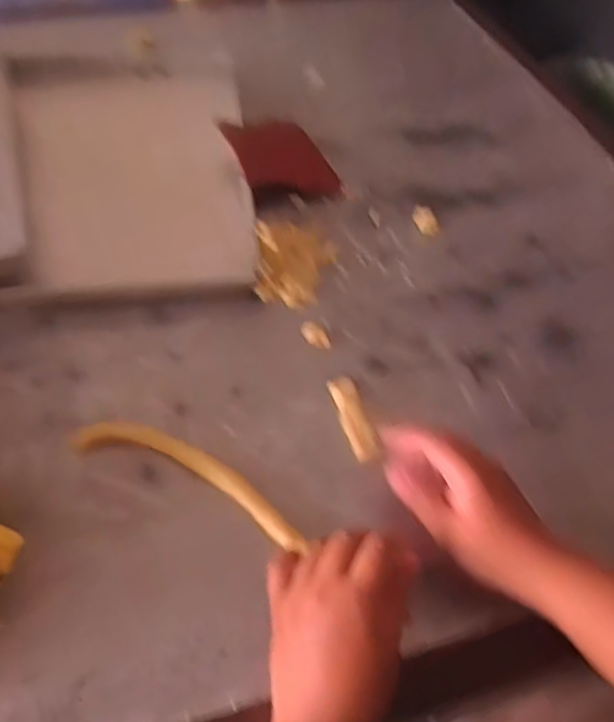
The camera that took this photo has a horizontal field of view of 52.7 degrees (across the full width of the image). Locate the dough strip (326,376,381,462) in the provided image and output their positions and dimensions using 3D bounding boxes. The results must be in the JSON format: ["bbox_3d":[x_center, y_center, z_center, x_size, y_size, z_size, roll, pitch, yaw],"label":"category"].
[{"bbox_3d":[0.044,0.052,0.578,0.026,0.013,0.092,-11,54,-12],"label":"dough strip"}]

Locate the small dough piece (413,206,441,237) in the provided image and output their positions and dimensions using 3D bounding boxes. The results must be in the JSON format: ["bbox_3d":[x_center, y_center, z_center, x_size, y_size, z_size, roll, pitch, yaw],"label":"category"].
[{"bbox_3d":[0.147,-0.176,0.769,0.023,0.014,0.046,-17,55,-16],"label":"small dough piece"}]

